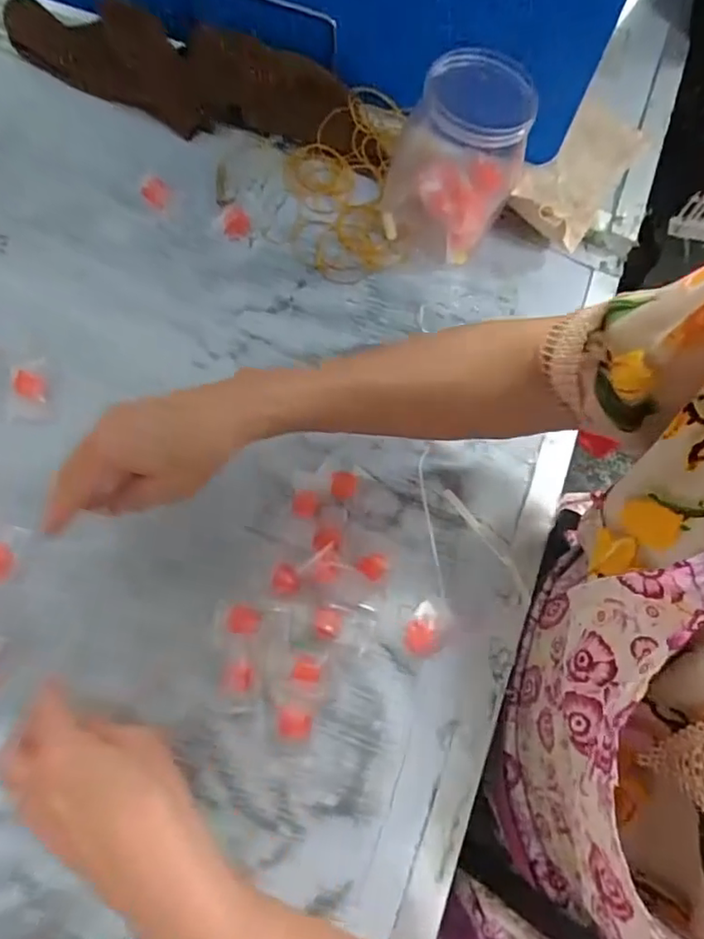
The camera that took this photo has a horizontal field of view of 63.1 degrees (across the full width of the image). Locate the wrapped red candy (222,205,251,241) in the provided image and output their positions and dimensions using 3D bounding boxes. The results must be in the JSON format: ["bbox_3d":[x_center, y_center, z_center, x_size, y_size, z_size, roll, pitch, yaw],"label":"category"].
[{"bbox_3d":[-0.102,-0.217,0.502,0.023,0.008,0.029,-20,72,-9],"label":"wrapped red candy"}]

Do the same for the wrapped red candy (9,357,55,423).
[{"bbox_3d":[-0.252,-0.061,0.447,0.031,0.008,0.053,-15,72,-8],"label":"wrapped red candy"}]

